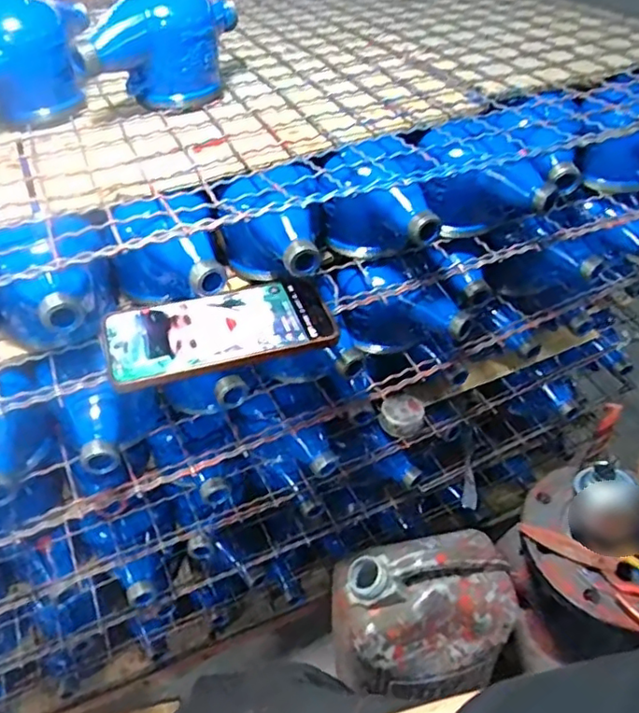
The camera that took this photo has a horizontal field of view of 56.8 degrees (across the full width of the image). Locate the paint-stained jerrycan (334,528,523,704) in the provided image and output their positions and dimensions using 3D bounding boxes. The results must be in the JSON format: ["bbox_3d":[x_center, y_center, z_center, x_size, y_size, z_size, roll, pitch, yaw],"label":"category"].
[{"bbox_3d":[0.121,0.289,0.682,0.197,0.186,0.129,-8,43,-8],"label":"paint-stained jerrycan"}]

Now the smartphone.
[{"bbox_3d":[-0.073,-0.021,0.436,0.159,0.015,0.078,-12,43,-12],"label":"smartphone"}]

